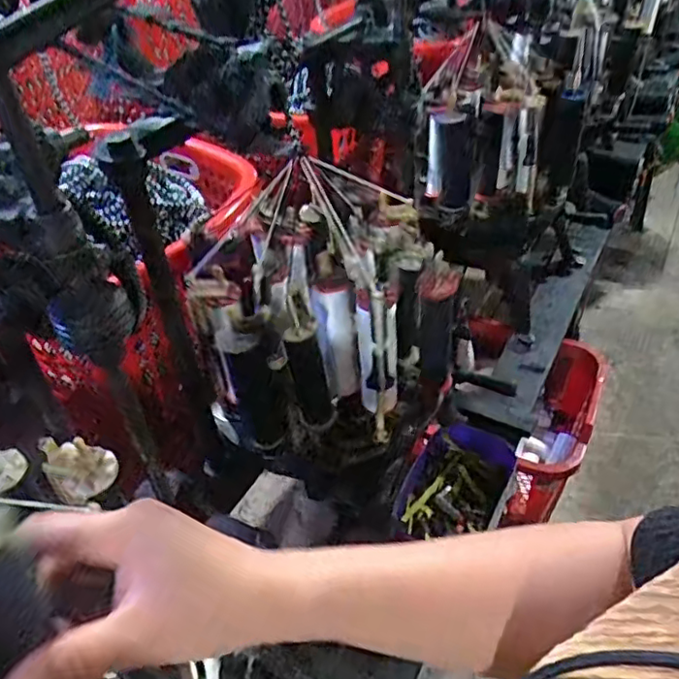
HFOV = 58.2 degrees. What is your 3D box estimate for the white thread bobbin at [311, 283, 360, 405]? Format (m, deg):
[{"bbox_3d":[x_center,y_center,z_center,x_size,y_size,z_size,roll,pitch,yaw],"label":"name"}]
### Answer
[{"bbox_3d":[-0.002,0.011,0.683,0.042,0.158,0.030,-5,41,-1],"label":"white thread bobbin"}]

